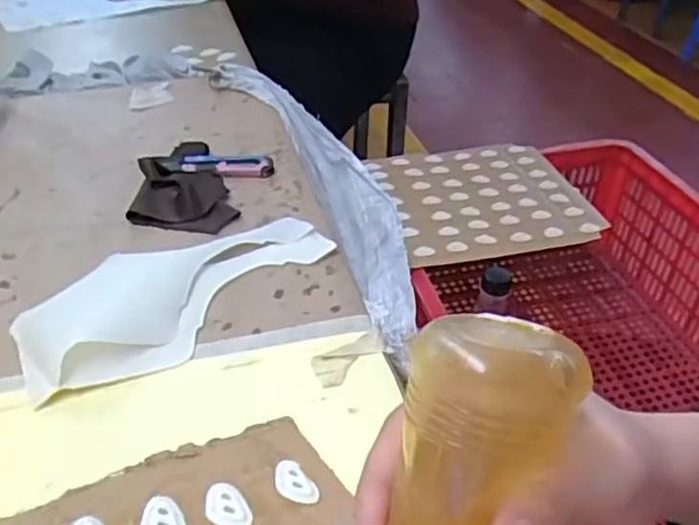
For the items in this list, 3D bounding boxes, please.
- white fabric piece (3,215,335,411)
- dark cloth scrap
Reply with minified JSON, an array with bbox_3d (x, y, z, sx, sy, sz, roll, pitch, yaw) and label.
[{"bbox_3d":[-0.106,0.011,0.430,0.089,0.019,0.196,26,41,29],"label":"white fabric piece"},{"bbox_3d":[-0.123,-0.058,0.522,0.070,0.016,0.107,-5,36,-11],"label":"dark cloth scrap"}]

